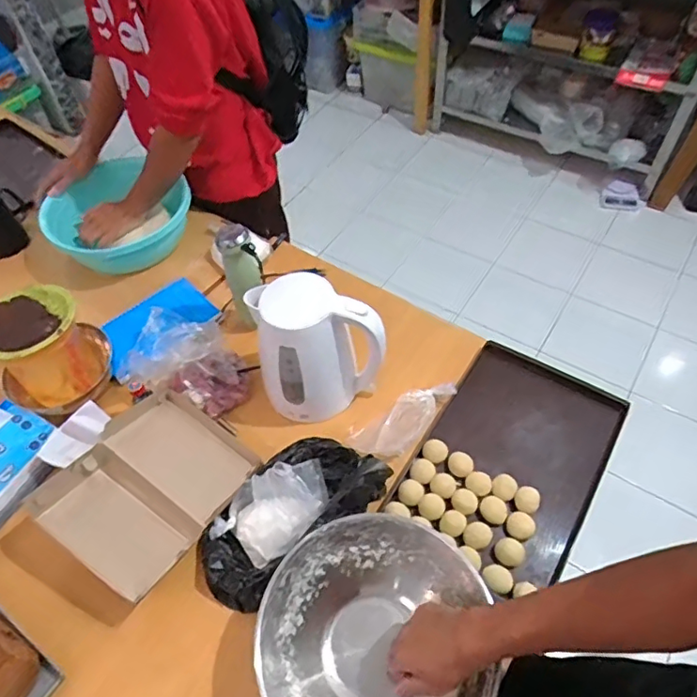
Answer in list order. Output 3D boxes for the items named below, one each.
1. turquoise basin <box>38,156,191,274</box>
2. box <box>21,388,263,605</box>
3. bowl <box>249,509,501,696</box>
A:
[{"bbox_3d":[-0.442,-0.249,1.049,0.250,0.088,0.239,-1,54,1],"label":"turquoise basin"},{"bbox_3d":[-0.282,0.194,0.775,0.206,0.048,0.254,36,55,7],"label":"box"},{"bbox_3d":[0.030,0.329,0.627,0.248,0.091,0.241,-1,54,1],"label":"bowl"}]

